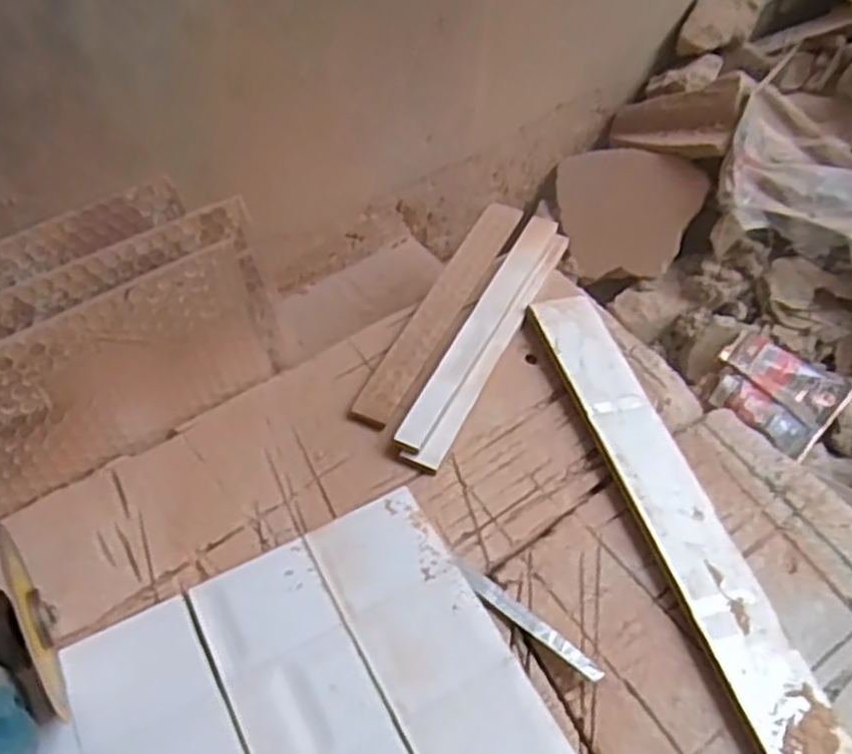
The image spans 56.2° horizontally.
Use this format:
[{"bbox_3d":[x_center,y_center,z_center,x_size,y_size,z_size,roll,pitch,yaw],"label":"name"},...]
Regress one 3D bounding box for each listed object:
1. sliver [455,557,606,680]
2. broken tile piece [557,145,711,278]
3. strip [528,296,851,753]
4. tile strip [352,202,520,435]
[{"bbox_3d":[0.057,0.136,0.452,0.100,0.008,0.013,34,59,22],"label":"sliver"},{"bbox_3d":[0.200,-0.167,0.798,0.145,0.008,0.139,0,73,29],"label":"broken tile piece"},{"bbox_3d":[0.158,0.094,0.479,0.048,0.009,0.388,-12,54,-11],"label":"strip"},{"bbox_3d":[0.015,-0.059,0.609,0.033,0.005,0.254,22,55,15],"label":"tile strip"}]

